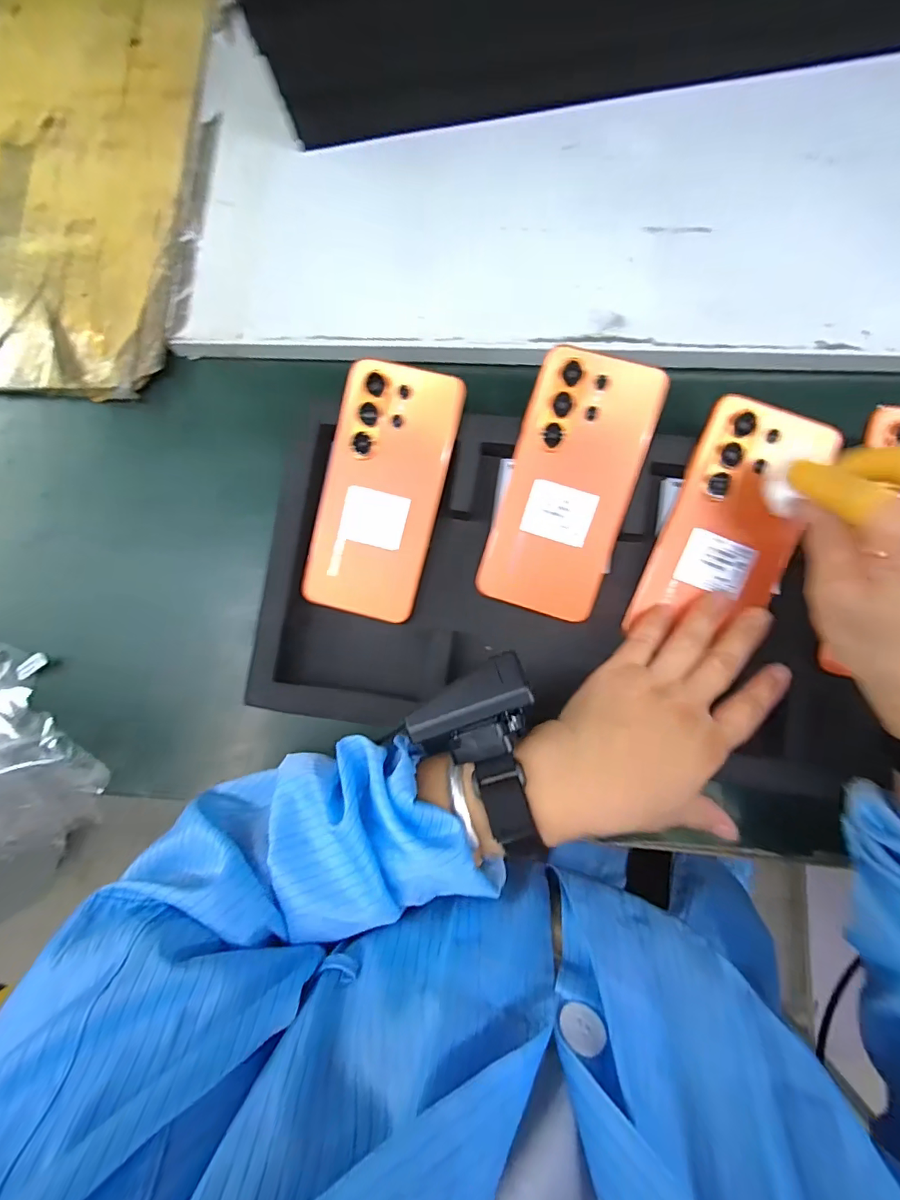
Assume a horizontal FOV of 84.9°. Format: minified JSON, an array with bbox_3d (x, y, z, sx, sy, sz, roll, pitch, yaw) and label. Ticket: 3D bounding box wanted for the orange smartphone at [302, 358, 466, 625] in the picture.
[{"bbox_3d":[-0.047,-0.073,0.337,0.082,0.006,0.167,14,94,3],"label":"orange smartphone"}]

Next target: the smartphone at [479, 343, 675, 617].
[{"bbox_3d":[0.079,-0.074,0.325,0.081,0.005,0.167,17,97,4],"label":"smartphone"}]

